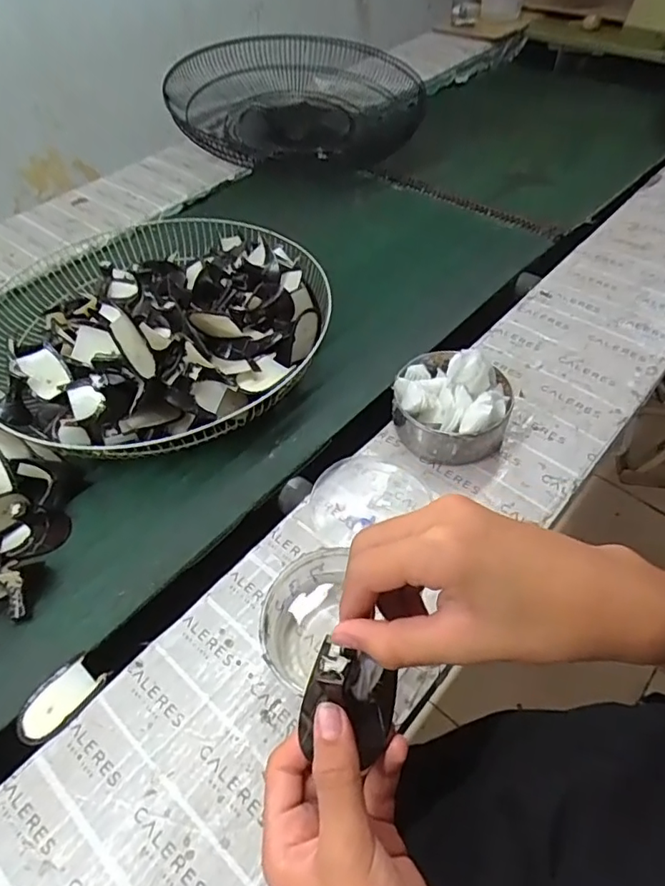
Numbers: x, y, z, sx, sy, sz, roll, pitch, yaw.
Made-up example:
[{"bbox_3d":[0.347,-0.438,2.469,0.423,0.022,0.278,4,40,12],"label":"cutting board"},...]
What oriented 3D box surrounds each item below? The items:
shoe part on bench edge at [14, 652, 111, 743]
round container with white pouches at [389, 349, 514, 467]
[{"bbox_3d":[-0.221,0.207,0.449,0.052,0.013,0.069,27,57,24],"label":"shoe part on bench edge"},{"bbox_3d":[0.124,-0.047,0.570,0.113,0.082,0.120,-2,50,2],"label":"round container with white pouches"}]

